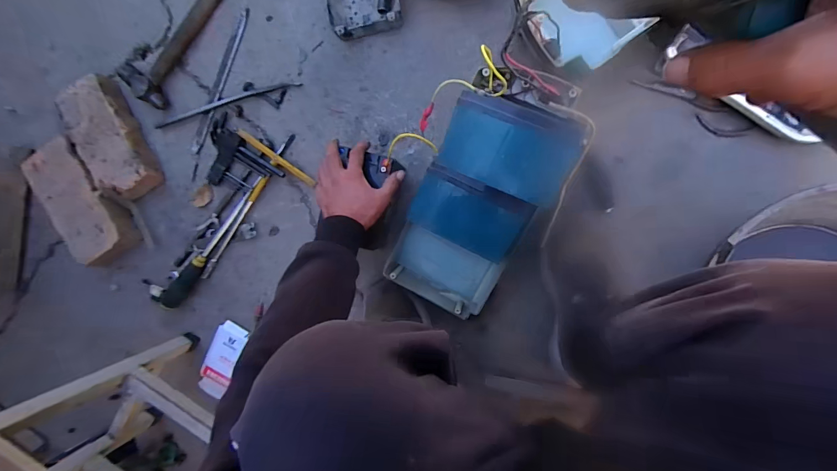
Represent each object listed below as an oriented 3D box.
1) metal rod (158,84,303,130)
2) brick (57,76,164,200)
[{"bbox_3d":[-0.365,-0.254,0.695,0.295,0.014,0.020,-13,90,9],"label":"metal rod"},{"bbox_3d":[-0.595,-0.185,0.709,0.113,0.046,0.244,-32,89,11],"label":"brick"}]

